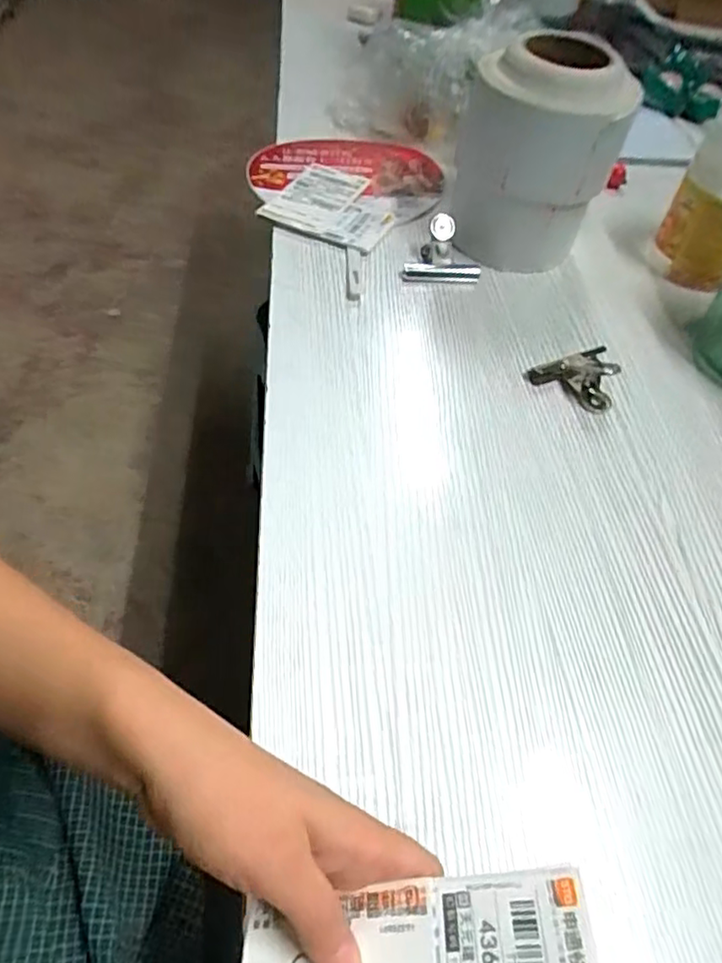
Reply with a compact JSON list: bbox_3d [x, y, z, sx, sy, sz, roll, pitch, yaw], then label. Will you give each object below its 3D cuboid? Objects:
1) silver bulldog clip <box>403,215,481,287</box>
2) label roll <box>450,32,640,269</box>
[{"bbox_3d":[0.082,-0.231,0.599,0.078,0.043,0.060,7,54,2],"label":"silver bulldog clip"},{"bbox_3d":[0.172,-0.326,0.592,0.144,0.173,0.139,11,54,5],"label":"label roll"}]

